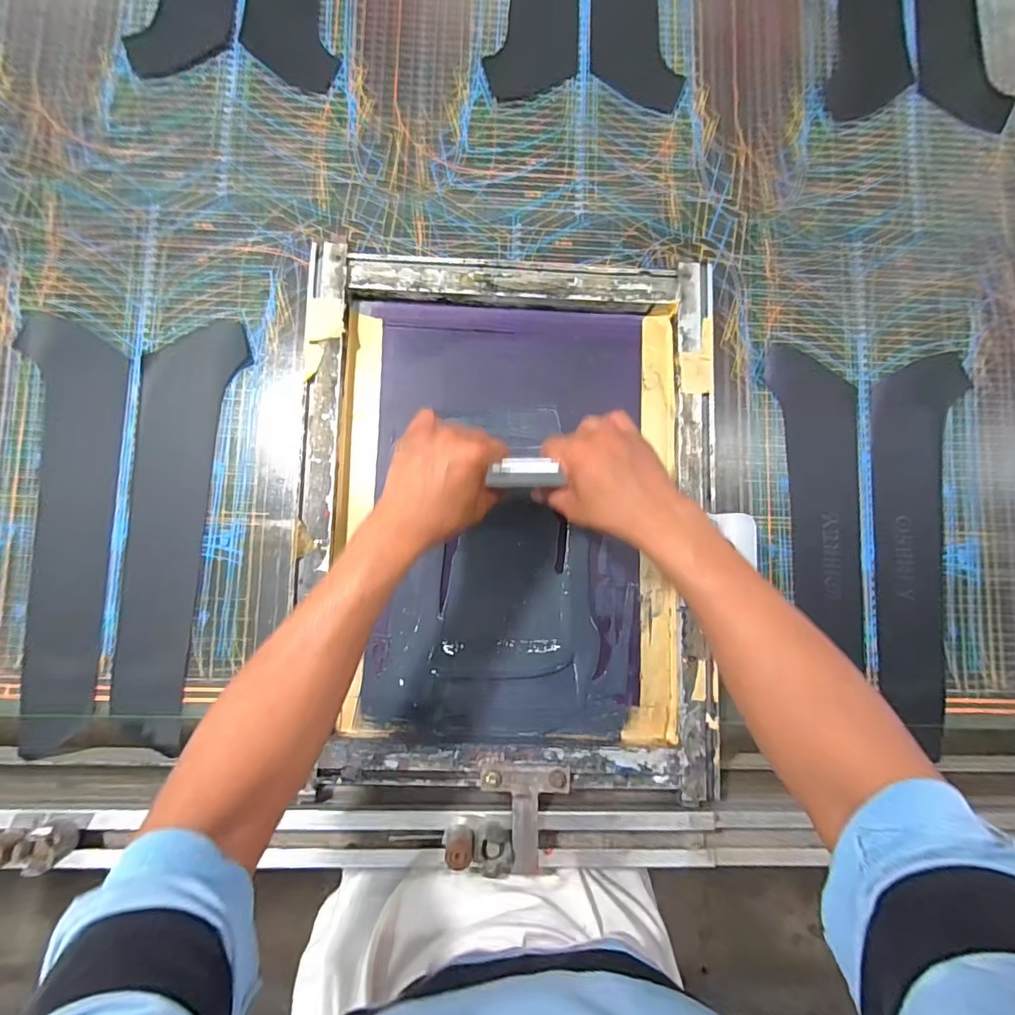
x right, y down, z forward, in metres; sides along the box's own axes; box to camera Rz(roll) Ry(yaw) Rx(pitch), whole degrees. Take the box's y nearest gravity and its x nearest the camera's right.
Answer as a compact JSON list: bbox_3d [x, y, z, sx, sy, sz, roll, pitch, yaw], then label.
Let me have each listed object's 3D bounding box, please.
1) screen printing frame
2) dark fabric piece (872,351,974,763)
[{"bbox_3d":[0.001,0.007,0.511,0.413,0.032,0.527,1,85,-2],"label":"screen printing frame"},{"bbox_3d":[0.442,0.039,0.536,0.098,0.006,0.418,6,85,-1],"label":"dark fabric piece"}]

